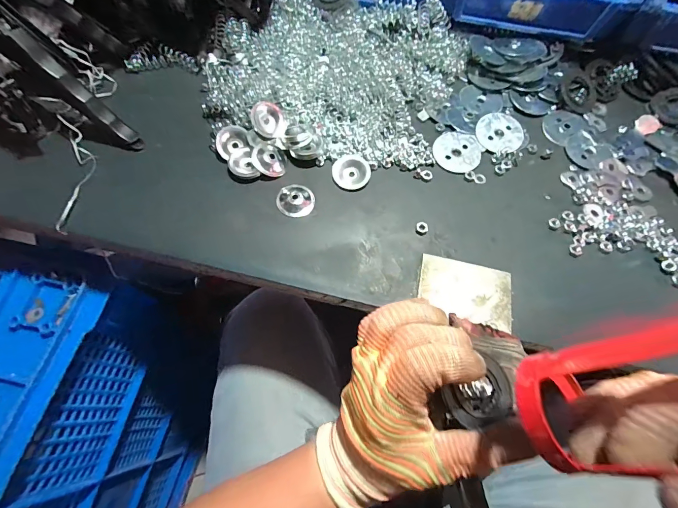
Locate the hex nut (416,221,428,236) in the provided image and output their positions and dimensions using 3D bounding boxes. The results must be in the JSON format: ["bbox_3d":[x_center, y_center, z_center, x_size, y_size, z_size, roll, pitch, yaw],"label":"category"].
[{"bbox_3d":[0.074,-0.023,0.311,0.011,0.004,0.013,11,67,2],"label":"hex nut"}]

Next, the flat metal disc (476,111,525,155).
[{"bbox_3d":[0.164,-0.125,0.359,0.047,0.004,0.050,1,67,-2],"label":"flat metal disc"}]

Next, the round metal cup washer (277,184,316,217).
[{"bbox_3d":[-0.039,-0.049,0.317,0.033,0.004,0.035,1,67,-2],"label":"round metal cup washer"}]

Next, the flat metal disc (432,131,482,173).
[{"bbox_3d":[0.118,-0.103,0.350,0.047,0.004,0.048,1,67,-2],"label":"flat metal disc"}]

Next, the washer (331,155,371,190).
[{"bbox_3d":[0.012,-0.077,0.332,0.035,0.004,0.036,1,67,-2],"label":"washer"}]

